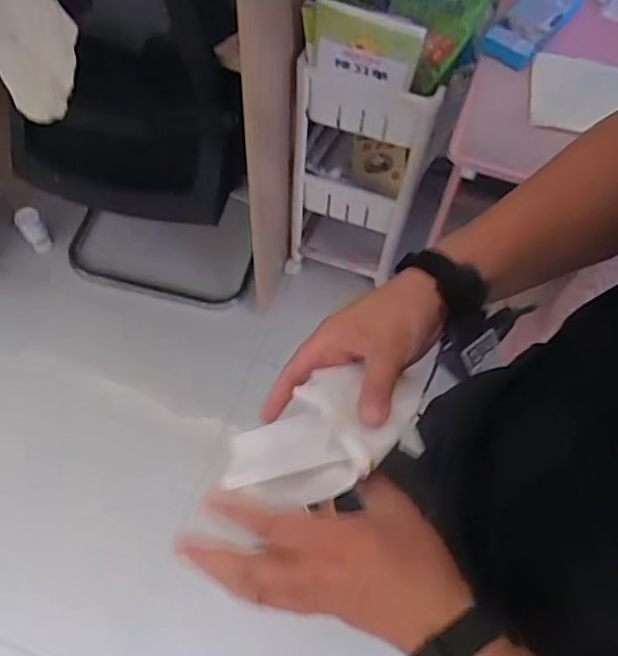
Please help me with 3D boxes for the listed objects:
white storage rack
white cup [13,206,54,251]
[{"bbox_3d":[0.101,-0.378,1.384,0.276,0.692,0.224,5,63,0],"label":"white storage rack"},{"bbox_3d":[-0.775,-0.275,1.688,0.068,0.148,0.066,-32,69,-17],"label":"white cup"}]

